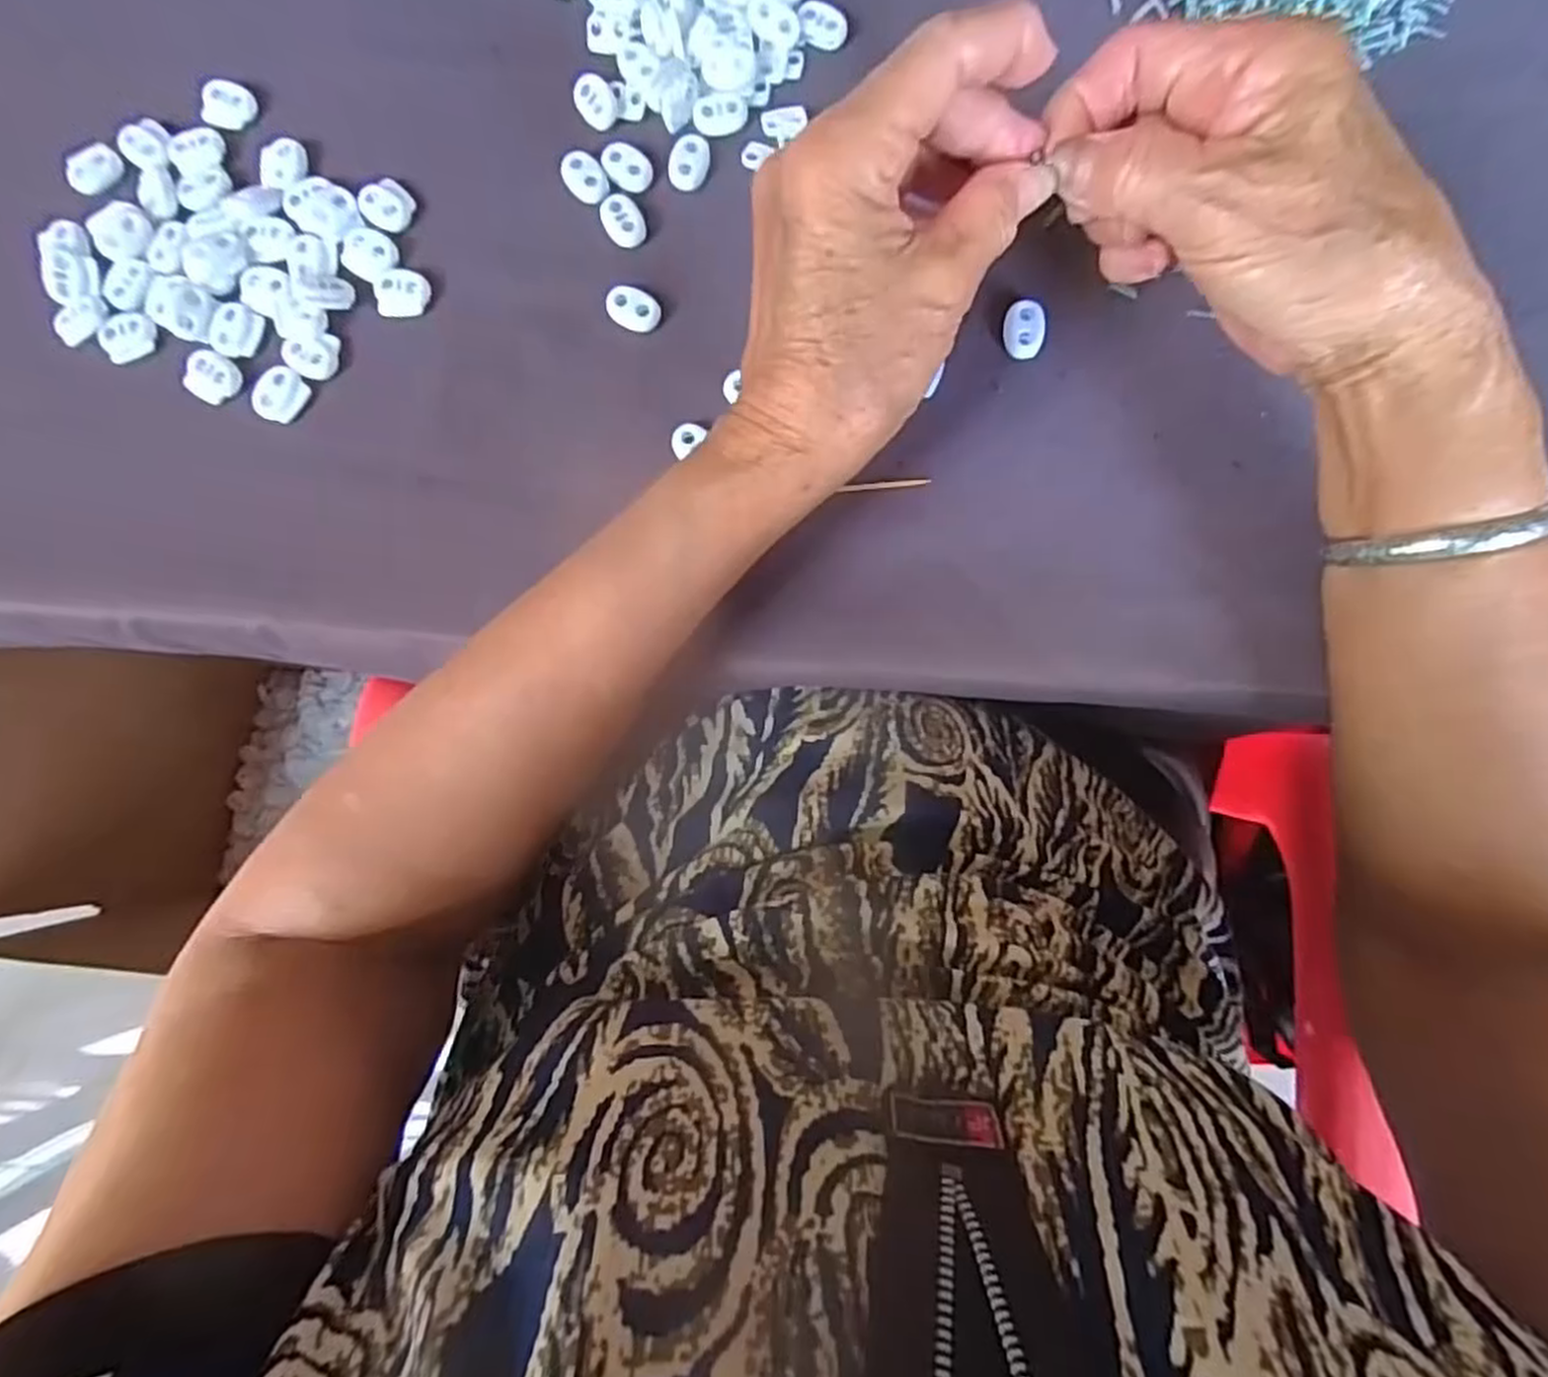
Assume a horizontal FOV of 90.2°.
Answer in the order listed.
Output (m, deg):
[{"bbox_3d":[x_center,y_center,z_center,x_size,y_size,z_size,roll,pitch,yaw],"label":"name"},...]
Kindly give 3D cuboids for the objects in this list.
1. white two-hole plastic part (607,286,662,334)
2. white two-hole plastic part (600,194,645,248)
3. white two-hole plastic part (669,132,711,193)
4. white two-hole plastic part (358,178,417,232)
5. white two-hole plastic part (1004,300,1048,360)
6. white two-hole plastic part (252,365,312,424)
[{"bbox_3d":[-0.057,-0.154,0.311,0.022,0.004,0.016,36,87,5],"label":"white two-hole plastic part"},{"bbox_3d":[-0.062,-0.192,0.314,0.016,0.004,0.023,-25,84,0],"label":"white two-hole plastic part"},{"bbox_3d":[-0.035,-0.216,0.315,0.016,0.004,0.023,15,85,4],"label":"white two-hole plastic part"},{"bbox_3d":[-0.162,-0.202,0.322,0.021,0.004,0.021,0,85,2],"label":"white two-hole plastic part"},{"bbox_3d":[0.099,-0.142,0.305,0.016,0.004,0.023,2,85,2],"label":"white two-hole plastic part"},{"bbox_3d":[-0.201,-0.120,0.313,0.017,0.006,0.022,40,87,5],"label":"white two-hole plastic part"}]

